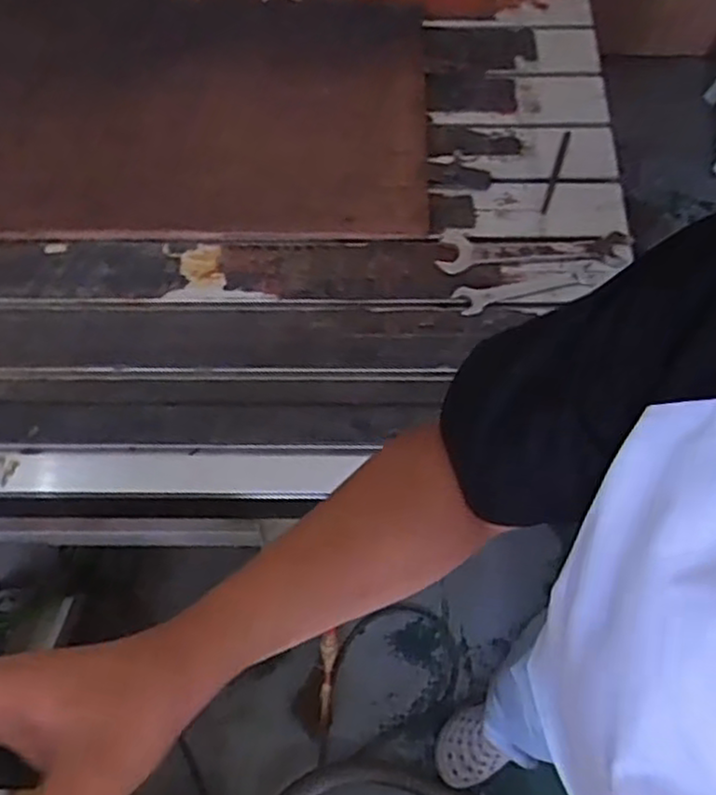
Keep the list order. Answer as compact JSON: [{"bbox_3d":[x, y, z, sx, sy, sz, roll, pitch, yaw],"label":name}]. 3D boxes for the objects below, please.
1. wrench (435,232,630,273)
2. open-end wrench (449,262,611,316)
[{"bbox_3d":[0.229,-0.187,0.955,0.241,0.009,0.058,1,66,1],"label":"wrench"},{"bbox_3d":[0.224,-0.143,0.942,0.196,0.007,0.039,-13,66,-5],"label":"open-end wrench"}]

